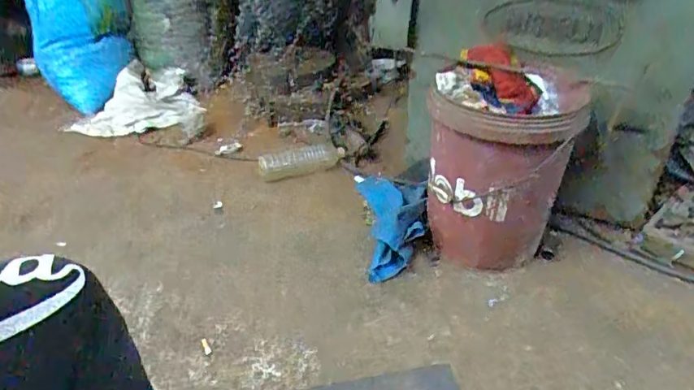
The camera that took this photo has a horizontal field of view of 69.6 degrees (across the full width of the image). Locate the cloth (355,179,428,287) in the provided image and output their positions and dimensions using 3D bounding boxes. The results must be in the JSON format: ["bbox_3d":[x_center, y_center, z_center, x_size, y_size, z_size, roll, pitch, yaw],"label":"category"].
[{"bbox_3d":[0.120,0.061,1.242,0.173,0.086,0.375,-3,34,-2],"label":"cloth"}]

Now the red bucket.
[{"bbox_3d":[0.322,-0.064,1.110,0.271,0.421,0.296,-1,34,0],"label":"red bucket"}]

